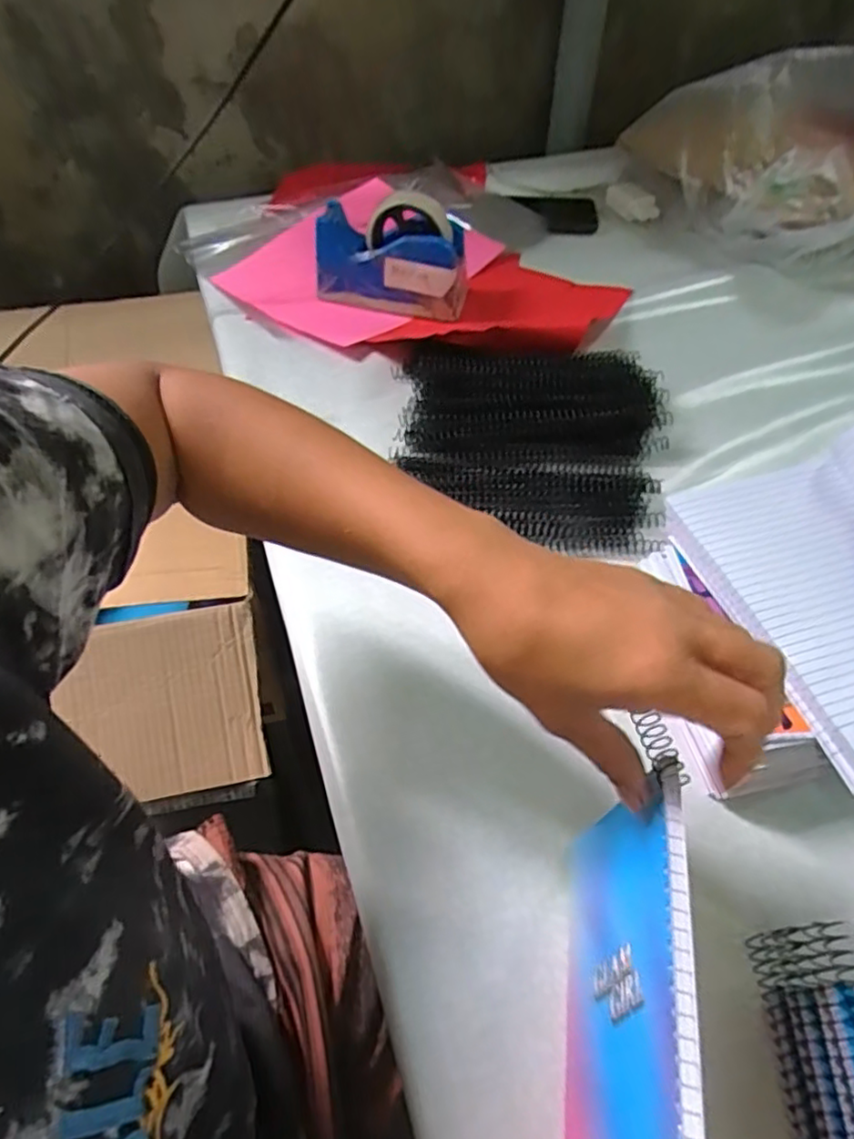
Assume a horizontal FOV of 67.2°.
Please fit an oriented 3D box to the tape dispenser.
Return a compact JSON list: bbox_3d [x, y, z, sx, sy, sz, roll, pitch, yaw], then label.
[{"bbox_3d":[-0.039,-0.331,0.673,0.161,0.098,0.061,8,53,4],"label":"tape dispenser"}]

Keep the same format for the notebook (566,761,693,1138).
[{"bbox_3d":[0.078,0.194,0.260,0.015,0.138,0.186,8,53,4],"label":"notebook"}]

